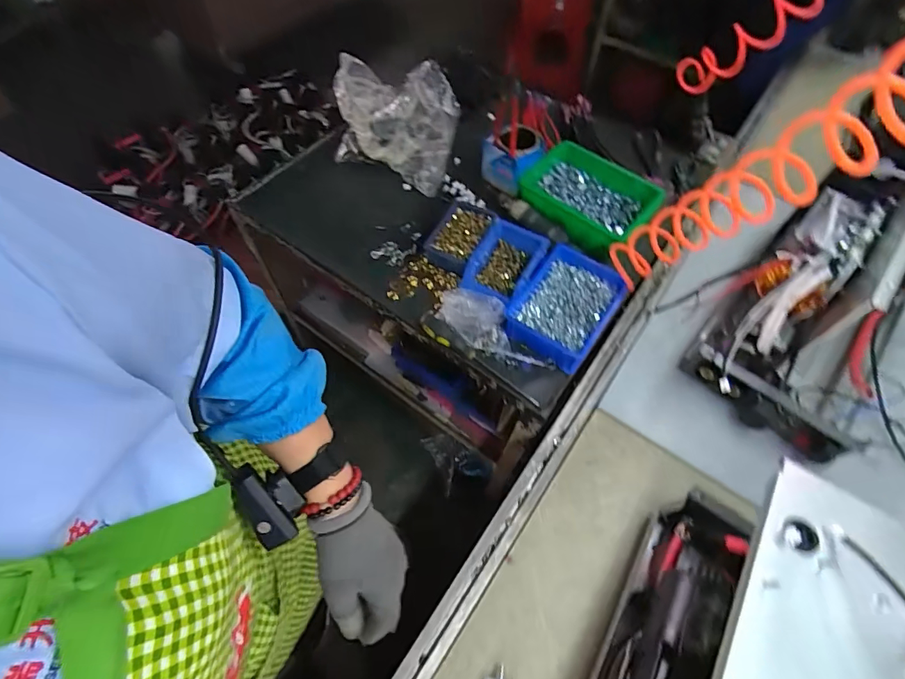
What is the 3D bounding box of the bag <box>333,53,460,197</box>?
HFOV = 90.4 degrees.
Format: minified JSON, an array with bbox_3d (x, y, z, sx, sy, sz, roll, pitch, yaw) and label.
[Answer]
[{"bbox_3d":[-0.136,-0.473,0.960,0.280,0.171,0.156,26,63,13],"label":"bag"}]

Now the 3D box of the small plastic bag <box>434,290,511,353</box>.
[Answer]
[{"bbox_3d":[0.038,-0.041,0.797,0.123,0.039,0.109,6,60,2],"label":"small plastic bag"}]

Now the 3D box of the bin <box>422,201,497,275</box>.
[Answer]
[{"bbox_3d":[0.012,-0.204,0.873,0.100,0.046,0.146,25,63,13],"label":"bin"}]

